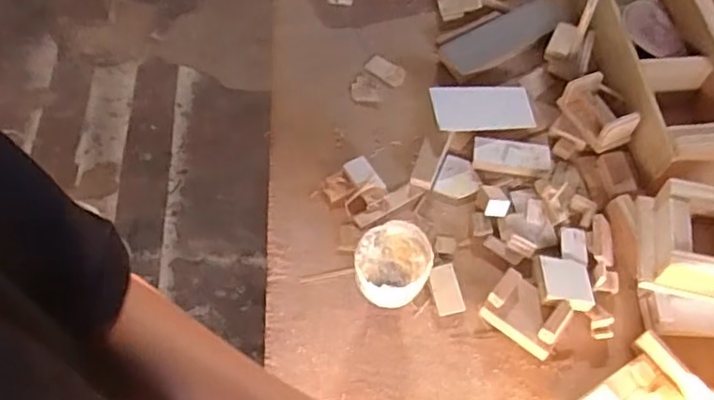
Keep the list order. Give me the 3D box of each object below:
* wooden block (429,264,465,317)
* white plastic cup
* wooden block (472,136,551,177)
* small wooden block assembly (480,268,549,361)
[{"bbox_3d":[0.087,0.086,0.599,0.029,0.014,0.048,-12,62,-3],"label":"wooden block"},{"bbox_3d":[0.033,0.070,0.566,0.063,0.087,0.068,0,61,0],"label":"white plastic cup"},{"bbox_3d":[0.167,-0.046,0.665,0.081,0.017,0.036,11,61,6],"label":"wooden block"},{"bbox_3d":[0.158,0.106,0.578,0.069,0.032,0.050,37,67,19],"label":"small wooden block assembly"}]

